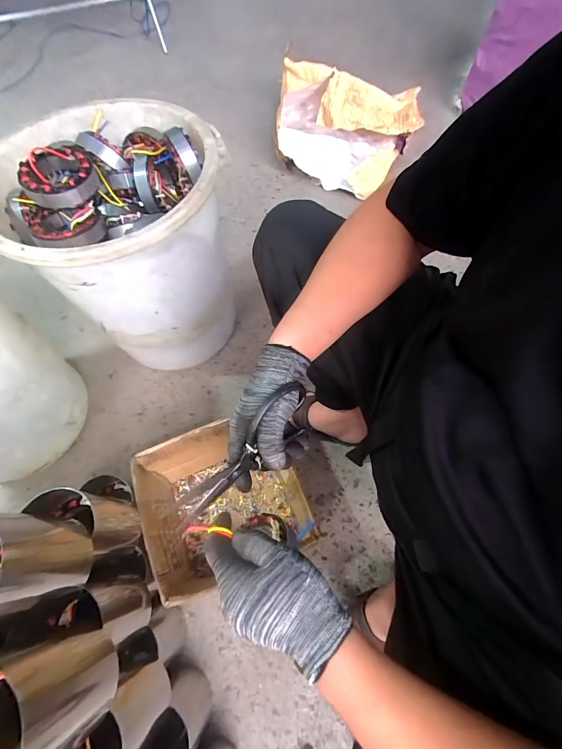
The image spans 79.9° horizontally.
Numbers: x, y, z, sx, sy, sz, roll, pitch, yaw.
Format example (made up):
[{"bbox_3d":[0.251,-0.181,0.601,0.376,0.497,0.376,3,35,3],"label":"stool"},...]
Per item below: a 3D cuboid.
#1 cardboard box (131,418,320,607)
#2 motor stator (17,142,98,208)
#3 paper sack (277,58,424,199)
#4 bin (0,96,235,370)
[{"bbox_3d":[-0.119,0.265,0.717,0.301,0.152,0.281,-21,66,-8],"label":"cardboard box"},{"bbox_3d":[-0.378,-0.337,0.567,0.111,0.052,0.111,0,65,1],"label":"motor stator"},{"bbox_3d":[0.236,-0.910,1.225,0.530,0.161,0.508,10,65,6],"label":"paper sack"},{"bbox_3d":[-0.309,-0.254,0.756,0.391,0.440,0.388,3,65,2],"label":"bin"}]

